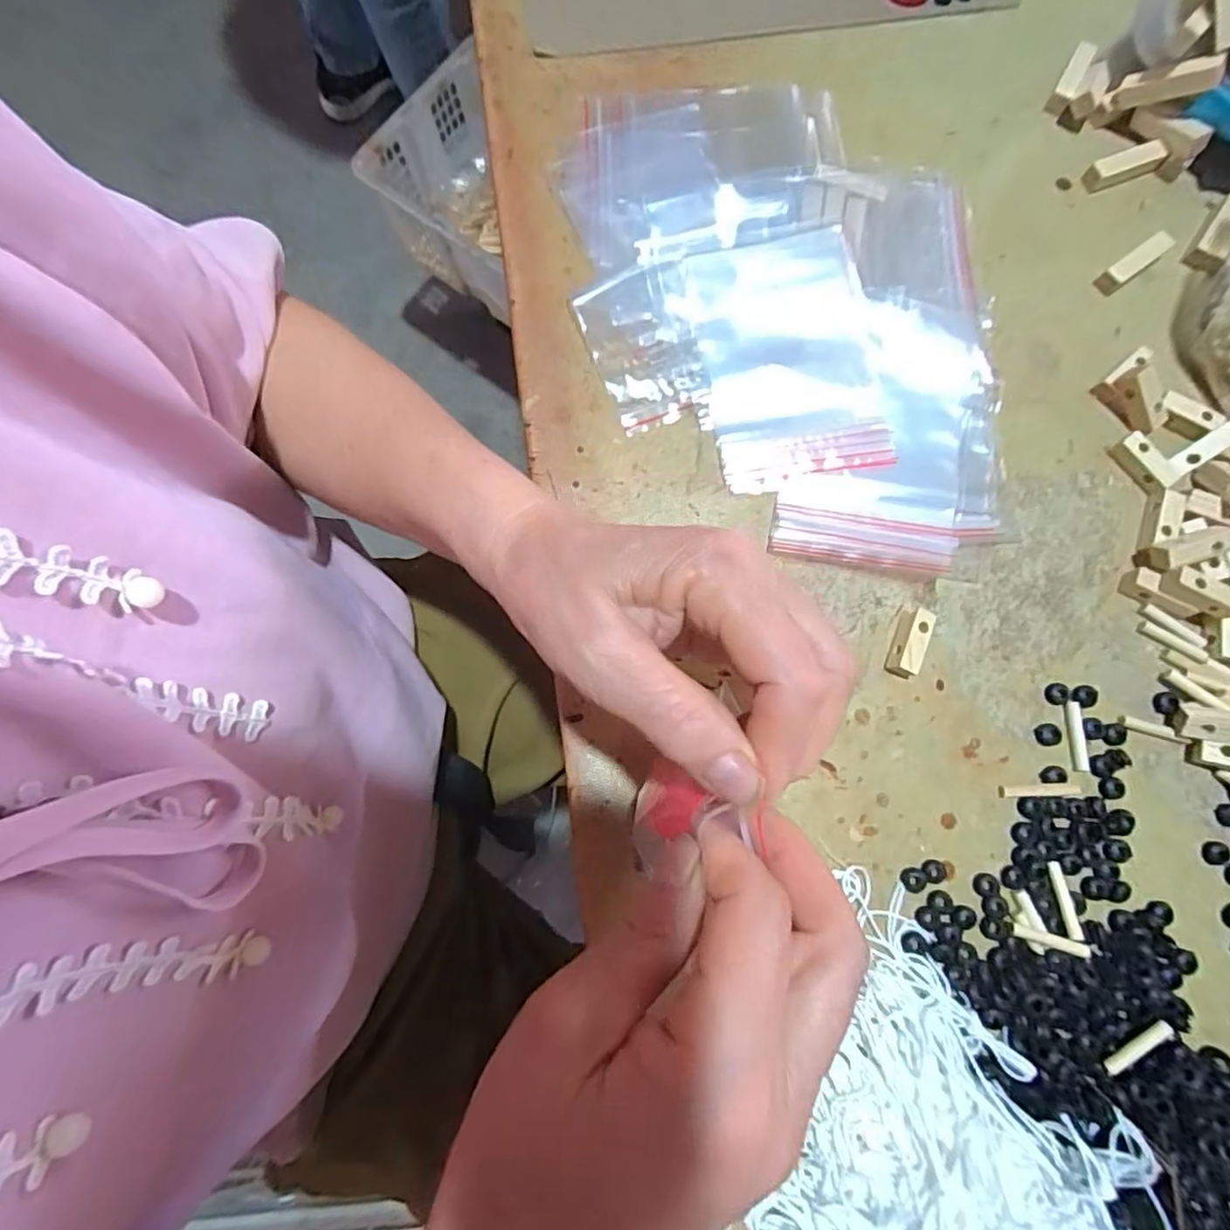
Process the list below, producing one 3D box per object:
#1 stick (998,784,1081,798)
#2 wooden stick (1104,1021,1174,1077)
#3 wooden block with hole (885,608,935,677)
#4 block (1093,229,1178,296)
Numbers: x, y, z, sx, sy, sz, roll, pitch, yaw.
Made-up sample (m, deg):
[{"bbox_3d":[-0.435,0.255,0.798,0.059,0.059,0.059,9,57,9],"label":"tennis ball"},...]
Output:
[{"bbox_3d":[0.188,0.078,0.273,0.033,0.004,0.005,-6,78,12],"label":"stick"},{"bbox_3d":[0.210,0.174,0.246,0.030,0.004,0.006,-42,81,7],"label":"wooden stick"},{"bbox_3d":[0.136,0.013,0.284,0.014,0.013,0.029,23,79,5],"label":"wooden block with hole"},{"bbox_3d":[0.269,-0.182,0.317,0.043,0.011,0.011,-37,81,-7],"label":"block"}]

